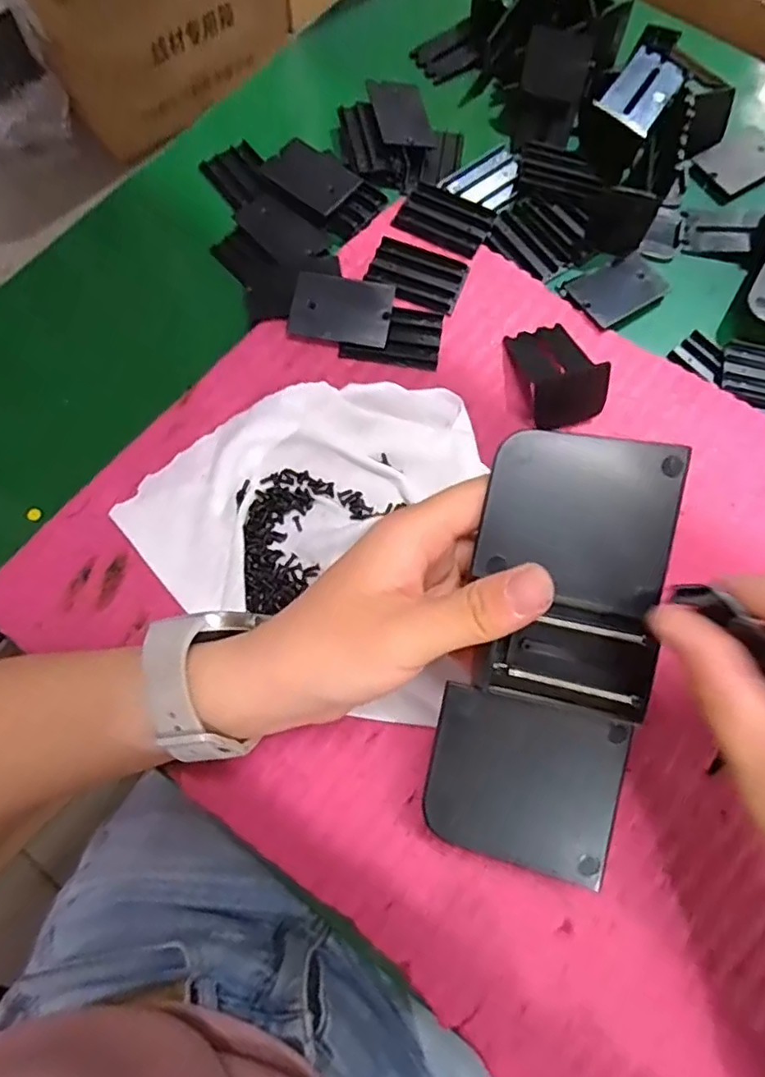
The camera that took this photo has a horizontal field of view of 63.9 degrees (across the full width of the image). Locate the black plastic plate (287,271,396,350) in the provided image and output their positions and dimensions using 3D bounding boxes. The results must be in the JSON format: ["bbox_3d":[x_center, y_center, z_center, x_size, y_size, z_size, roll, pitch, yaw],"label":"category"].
[{"bbox_3d":[-0.022,-0.125,0.337,0.054,0.004,0.035,8,93,0],"label":"black plastic plate"}]

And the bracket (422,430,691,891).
[{"bbox_3d":[0.063,0.041,0.225,0.068,0.013,0.158,12,90,2],"label":"bracket"}]

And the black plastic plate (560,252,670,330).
[{"bbox_3d":[0.138,-0.145,0.358,0.055,0.006,0.036,-31,76,-10],"label":"black plastic plate"}]

